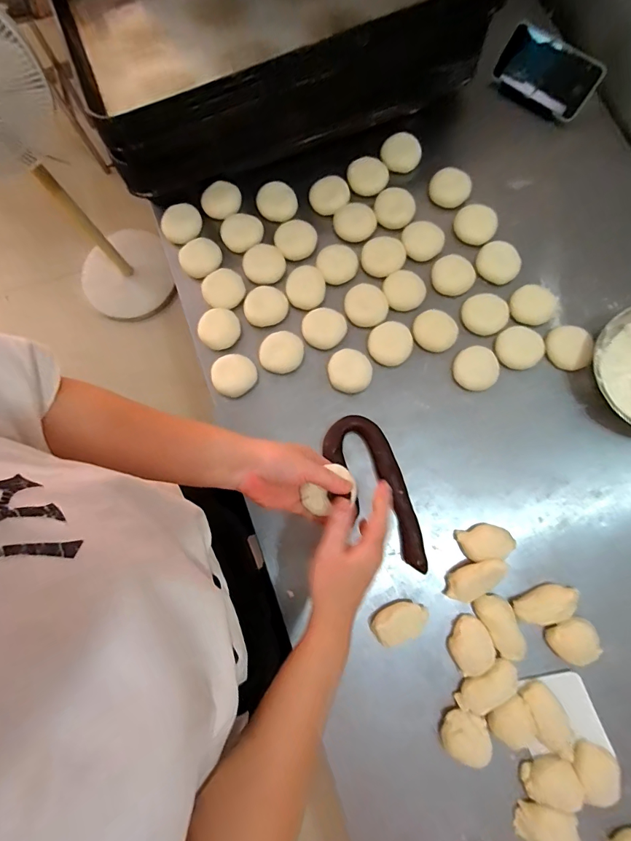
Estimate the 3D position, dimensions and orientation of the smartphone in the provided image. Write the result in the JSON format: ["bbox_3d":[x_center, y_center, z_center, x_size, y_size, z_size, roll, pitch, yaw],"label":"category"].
[{"bbox_3d":[0.378,-0.566,0.669,0.161,0.081,0.011,37,43,7],"label":"smartphone"}]

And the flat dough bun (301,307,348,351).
[{"bbox_3d":[0.012,-0.140,0.615,0.062,0.018,0.061,0,78,2],"label":"flat dough bun"}]

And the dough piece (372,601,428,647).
[{"bbox_3d":[0.110,0.263,0.537,0.072,0.030,0.041,-19,78,-2],"label":"dough piece"}]

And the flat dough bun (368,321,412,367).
[{"bbox_3d":[0.112,-0.115,0.609,0.062,0.019,0.066,0,78,2],"label":"flat dough bun"}]

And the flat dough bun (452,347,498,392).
[{"bbox_3d":[0.234,-0.075,0.596,0.062,0.018,0.060,0,78,2],"label":"flat dough bun"}]

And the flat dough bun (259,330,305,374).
[{"bbox_3d":[-0.050,-0.101,0.612,0.062,0.014,0.060,0,78,2],"label":"flat dough bun"}]

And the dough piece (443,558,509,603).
[{"bbox_3d":[0.211,0.210,0.535,0.082,0.023,0.042,-35,80,15],"label":"dough piece"}]

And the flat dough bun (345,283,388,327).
[{"bbox_3d":[0.077,-0.176,0.623,0.062,0.010,0.065,-2,78,2],"label":"flat dough bun"}]

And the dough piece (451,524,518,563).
[{"bbox_3d":[0.229,0.164,0.554,0.072,0.024,0.045,-4,78,1],"label":"dough piece"}]

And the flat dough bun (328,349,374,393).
[{"bbox_3d":[0.050,-0.073,0.599,0.061,0.010,0.064,0,78,2],"label":"flat dough bun"}]

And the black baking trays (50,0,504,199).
[{"bbox_3d":[-0.074,-0.638,0.637,0.571,0.178,0.431,-19,78,-2],"label":"black baking trays"}]

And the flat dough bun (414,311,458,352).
[{"bbox_3d":[0.179,-0.134,0.614,0.064,0.013,0.061,0,78,2],"label":"flat dough bun"}]

